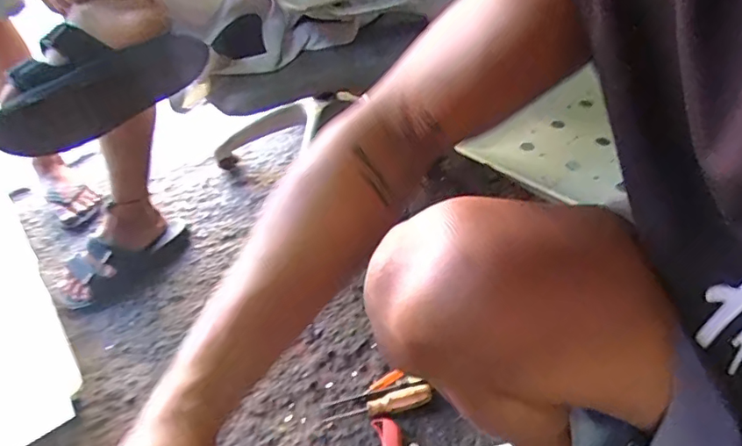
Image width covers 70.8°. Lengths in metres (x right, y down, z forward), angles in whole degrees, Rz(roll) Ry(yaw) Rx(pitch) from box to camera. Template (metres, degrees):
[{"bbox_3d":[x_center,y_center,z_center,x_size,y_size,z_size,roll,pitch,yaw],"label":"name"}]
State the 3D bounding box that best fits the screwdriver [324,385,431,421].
[{"bbox_3d":[0.012,0.271,0.775,0.159,0.029,0.028,-10,43,-3],"label":"screwdriver"}]

